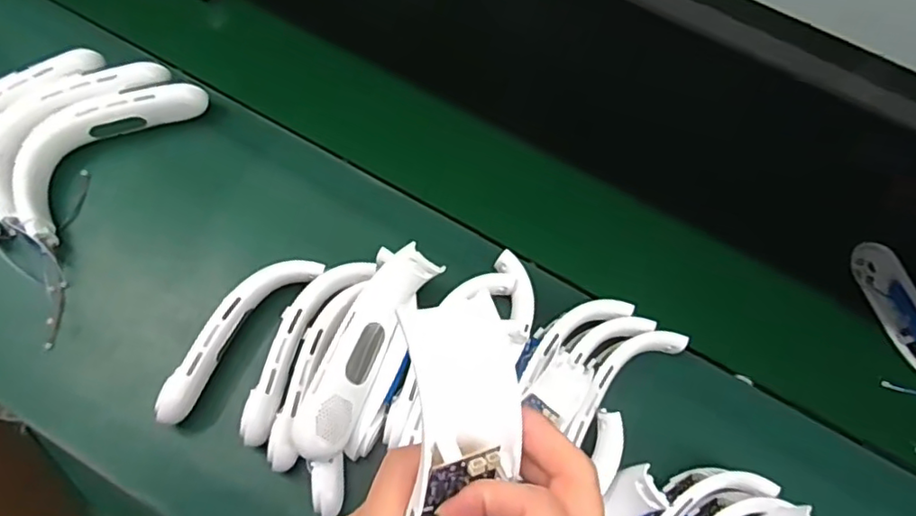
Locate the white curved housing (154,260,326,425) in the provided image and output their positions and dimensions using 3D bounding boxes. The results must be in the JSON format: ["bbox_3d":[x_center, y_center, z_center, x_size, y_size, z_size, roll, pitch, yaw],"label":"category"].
[{"bbox_3d":[-0.212,0.070,0.567,0.043,0.046,0.191,39,72,12],"label":"white curved housing"}]

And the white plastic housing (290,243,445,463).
[{"bbox_3d":[-0.083,0.081,0.522,0.056,0.043,0.194,25,70,7],"label":"white plastic housing"}]

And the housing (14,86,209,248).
[{"bbox_3d":[-0.382,-0.124,0.633,0.087,0.054,0.220,36,72,11],"label":"housing"}]

